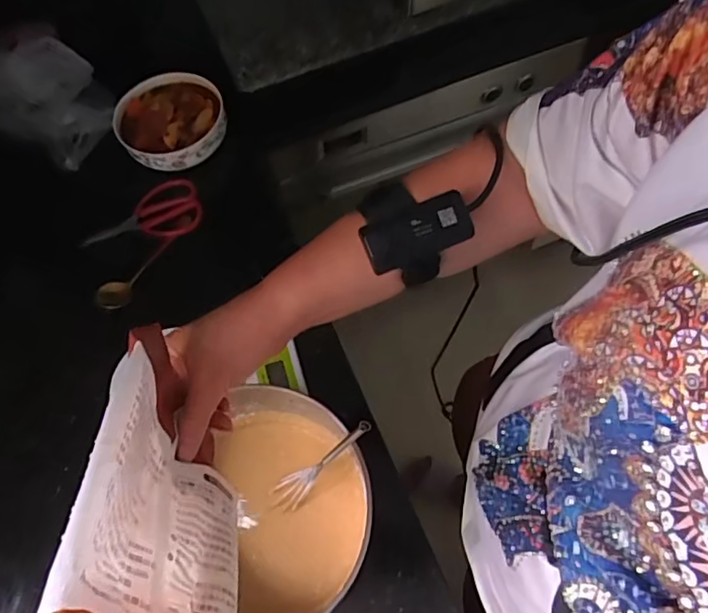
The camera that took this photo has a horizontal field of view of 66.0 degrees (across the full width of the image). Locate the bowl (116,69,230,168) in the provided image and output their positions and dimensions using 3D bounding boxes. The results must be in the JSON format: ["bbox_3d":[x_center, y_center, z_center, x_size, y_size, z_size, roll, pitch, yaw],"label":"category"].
[{"bbox_3d":[-0.255,-0.271,0.777,0.144,0.055,0.162,3,65,5],"label":"bowl"}]

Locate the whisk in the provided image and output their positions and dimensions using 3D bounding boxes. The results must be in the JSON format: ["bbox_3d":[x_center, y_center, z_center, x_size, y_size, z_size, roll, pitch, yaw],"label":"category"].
[{"bbox_3d":[-0.028,0.144,0.496,0.024,0.161,0.025,-6,56,-43],"label":"whisk"}]

